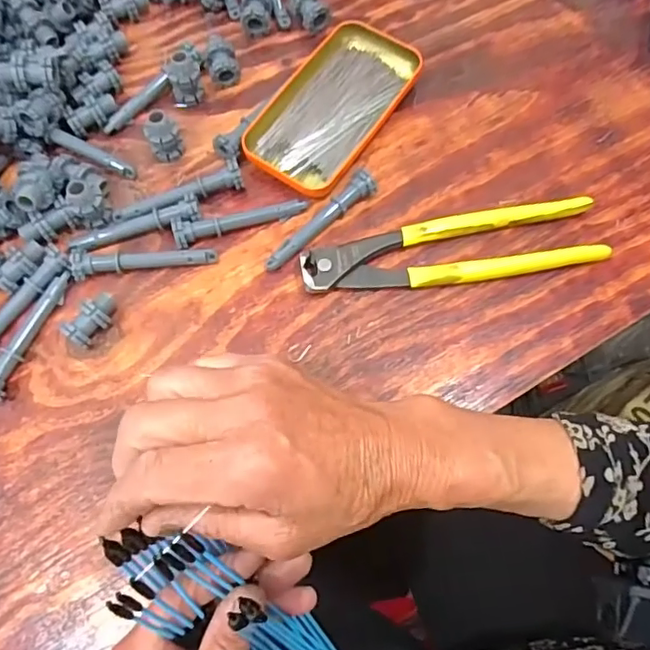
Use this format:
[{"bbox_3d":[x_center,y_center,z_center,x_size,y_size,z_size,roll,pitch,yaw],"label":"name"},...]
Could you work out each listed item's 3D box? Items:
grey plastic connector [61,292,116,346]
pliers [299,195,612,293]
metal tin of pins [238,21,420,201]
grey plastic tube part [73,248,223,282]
[{"bbox_3d":[-0.149,-0.004,0.369,0.016,0.023,0.036,34,74,13],"label":"grey plastic connector"},{"bbox_3d":[0.085,-0.049,0.381,0.198,0.013,0.048,-11,70,-2],"label":"pliers"},{"bbox_3d":[0.005,-0.162,0.419,0.083,0.016,0.144,33,74,13],"label":"metal tin of pins"},{"bbox_3d":[-0.121,-0.045,0.382,0.093,0.016,0.019,-6,70,-1],"label":"grey plastic tube part"}]

